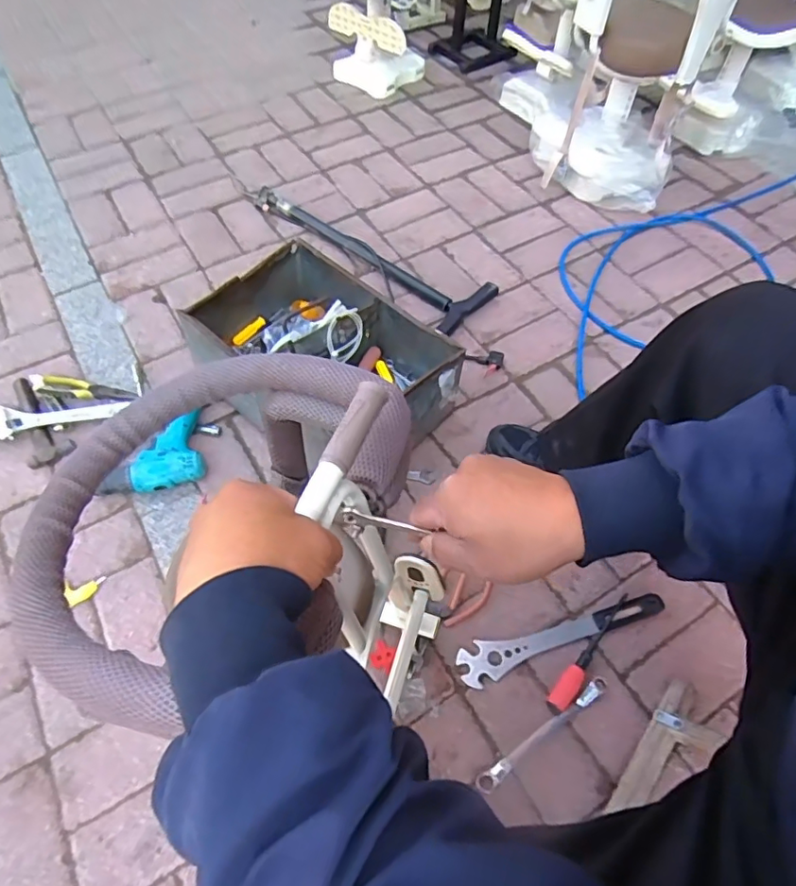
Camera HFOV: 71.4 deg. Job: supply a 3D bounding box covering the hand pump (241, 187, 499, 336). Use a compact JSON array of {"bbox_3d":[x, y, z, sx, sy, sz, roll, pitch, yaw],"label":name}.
[{"bbox_3d":[-0.090,-0.433,1.207,0.631,0.036,0.162,35,65,19],"label":"hand pump"}]

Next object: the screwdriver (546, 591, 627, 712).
[{"bbox_3d":[0.274,0.288,0.783,0.026,0.025,0.195,35,65,19],"label":"screwdriver"}]

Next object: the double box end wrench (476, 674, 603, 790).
[{"bbox_3d":[0.195,0.383,0.733,0.218,0.018,0.020,-30,64,-17],"label":"double box end wrench"}]

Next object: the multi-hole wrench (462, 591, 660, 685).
[{"bbox_3d":[0.237,0.279,0.803,0.314,0.008,0.051,-15,60,-9],"label":"multi-hole wrench"}]

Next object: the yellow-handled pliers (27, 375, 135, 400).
[{"bbox_3d":[-0.571,-0.096,0.996,0.184,0.025,0.047,8,59,5],"label":"yellow-handled pliers"}]

